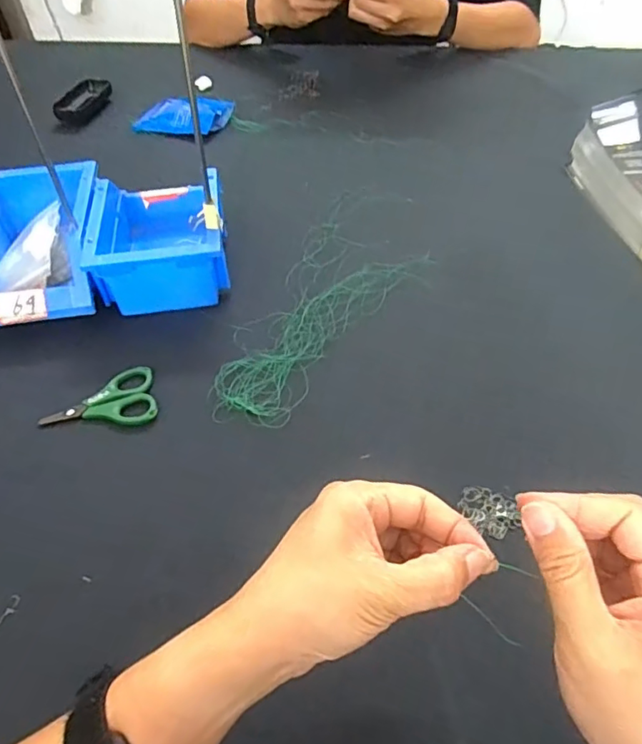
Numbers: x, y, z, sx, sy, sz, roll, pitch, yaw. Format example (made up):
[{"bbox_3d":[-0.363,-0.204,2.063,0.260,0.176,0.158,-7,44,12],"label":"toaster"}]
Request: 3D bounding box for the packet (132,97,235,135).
[{"bbox_3d":[-0.200,-0.377,0.784,0.115,0.031,0.100,13,52,13],"label":"packet"}]

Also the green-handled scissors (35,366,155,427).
[{"bbox_3d":[-0.195,0.029,0.465,0.096,0.007,0.060,-14,51,-9],"label":"green-handled scissors"}]

